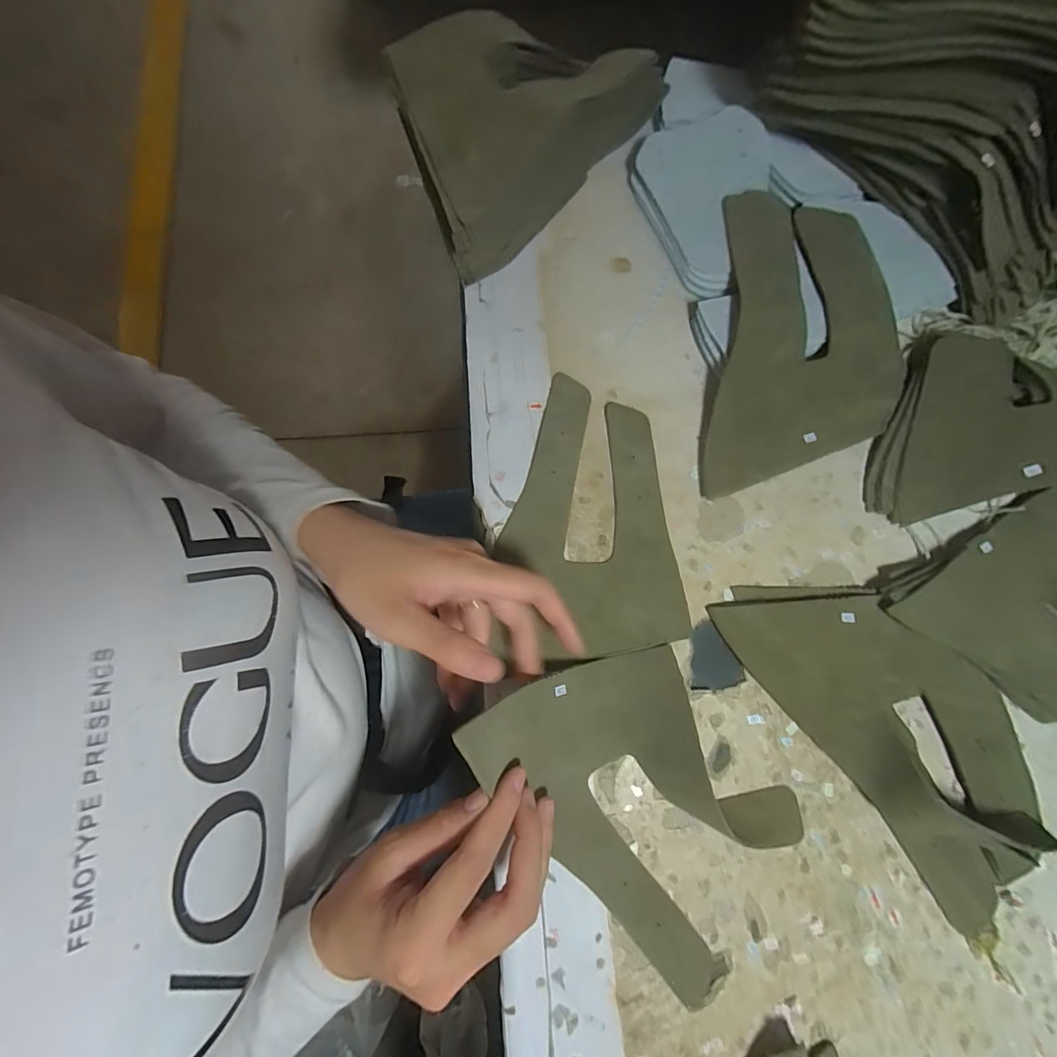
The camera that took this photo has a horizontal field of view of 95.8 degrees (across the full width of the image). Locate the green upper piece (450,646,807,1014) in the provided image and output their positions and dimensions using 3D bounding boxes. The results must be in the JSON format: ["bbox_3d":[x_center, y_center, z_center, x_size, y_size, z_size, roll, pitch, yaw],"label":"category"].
[{"bbox_3d":[0.070,0.144,0.245,0.115,0.072,0.192,-39,82,-7],"label":"green upper piece"}]

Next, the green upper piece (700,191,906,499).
[{"bbox_3d":[0.190,-0.121,0.323,0.126,0.023,0.205,9,79,1],"label":"green upper piece"}]

